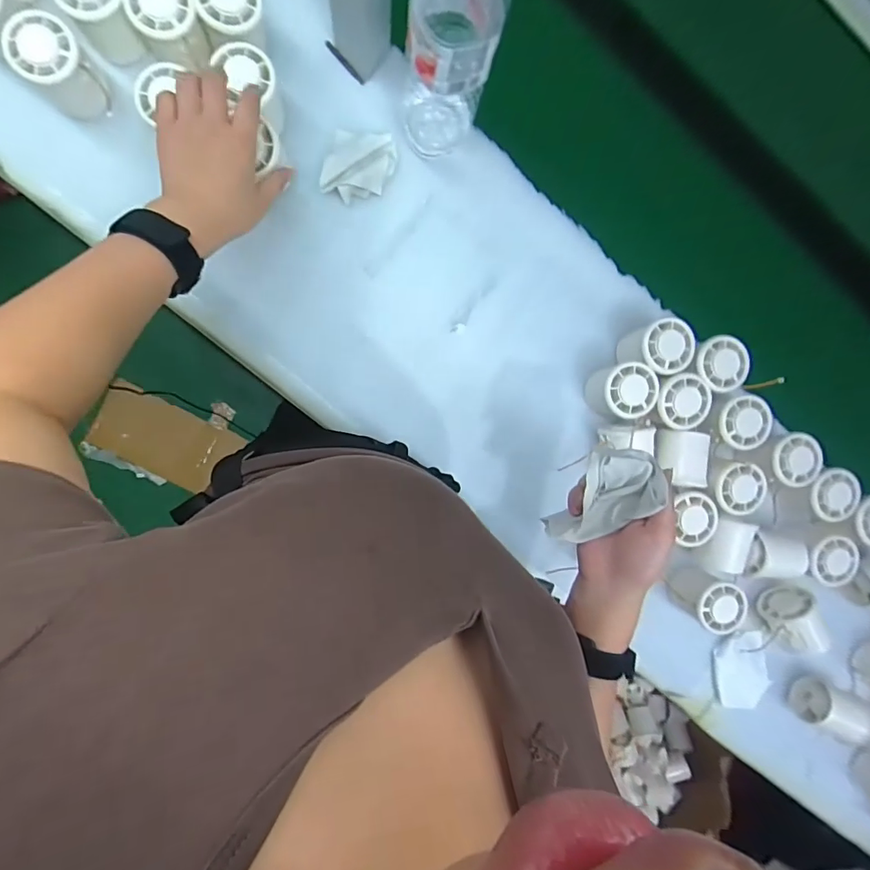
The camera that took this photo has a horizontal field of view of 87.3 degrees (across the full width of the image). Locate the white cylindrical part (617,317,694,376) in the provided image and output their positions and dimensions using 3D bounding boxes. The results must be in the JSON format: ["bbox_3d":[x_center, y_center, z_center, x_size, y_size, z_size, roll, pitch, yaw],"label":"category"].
[{"bbox_3d":[0.228,-0.090,0.479,0.052,0.063,0.052,0,93,-7],"label":"white cylindrical part"}]

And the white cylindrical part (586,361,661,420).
[{"bbox_3d":[0.192,-0.044,0.479,0.052,0.061,0.056,0,93,-7],"label":"white cylindrical part"}]

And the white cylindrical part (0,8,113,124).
[{"bbox_3d":[-0.325,-0.318,0.401,0.051,0.058,0.065,-38,97,-4],"label":"white cylindrical part"}]

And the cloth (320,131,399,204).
[{"bbox_3d":[-0.075,-0.268,0.452,0.061,0.013,0.075,17,91,-8],"label":"cloth"}]

